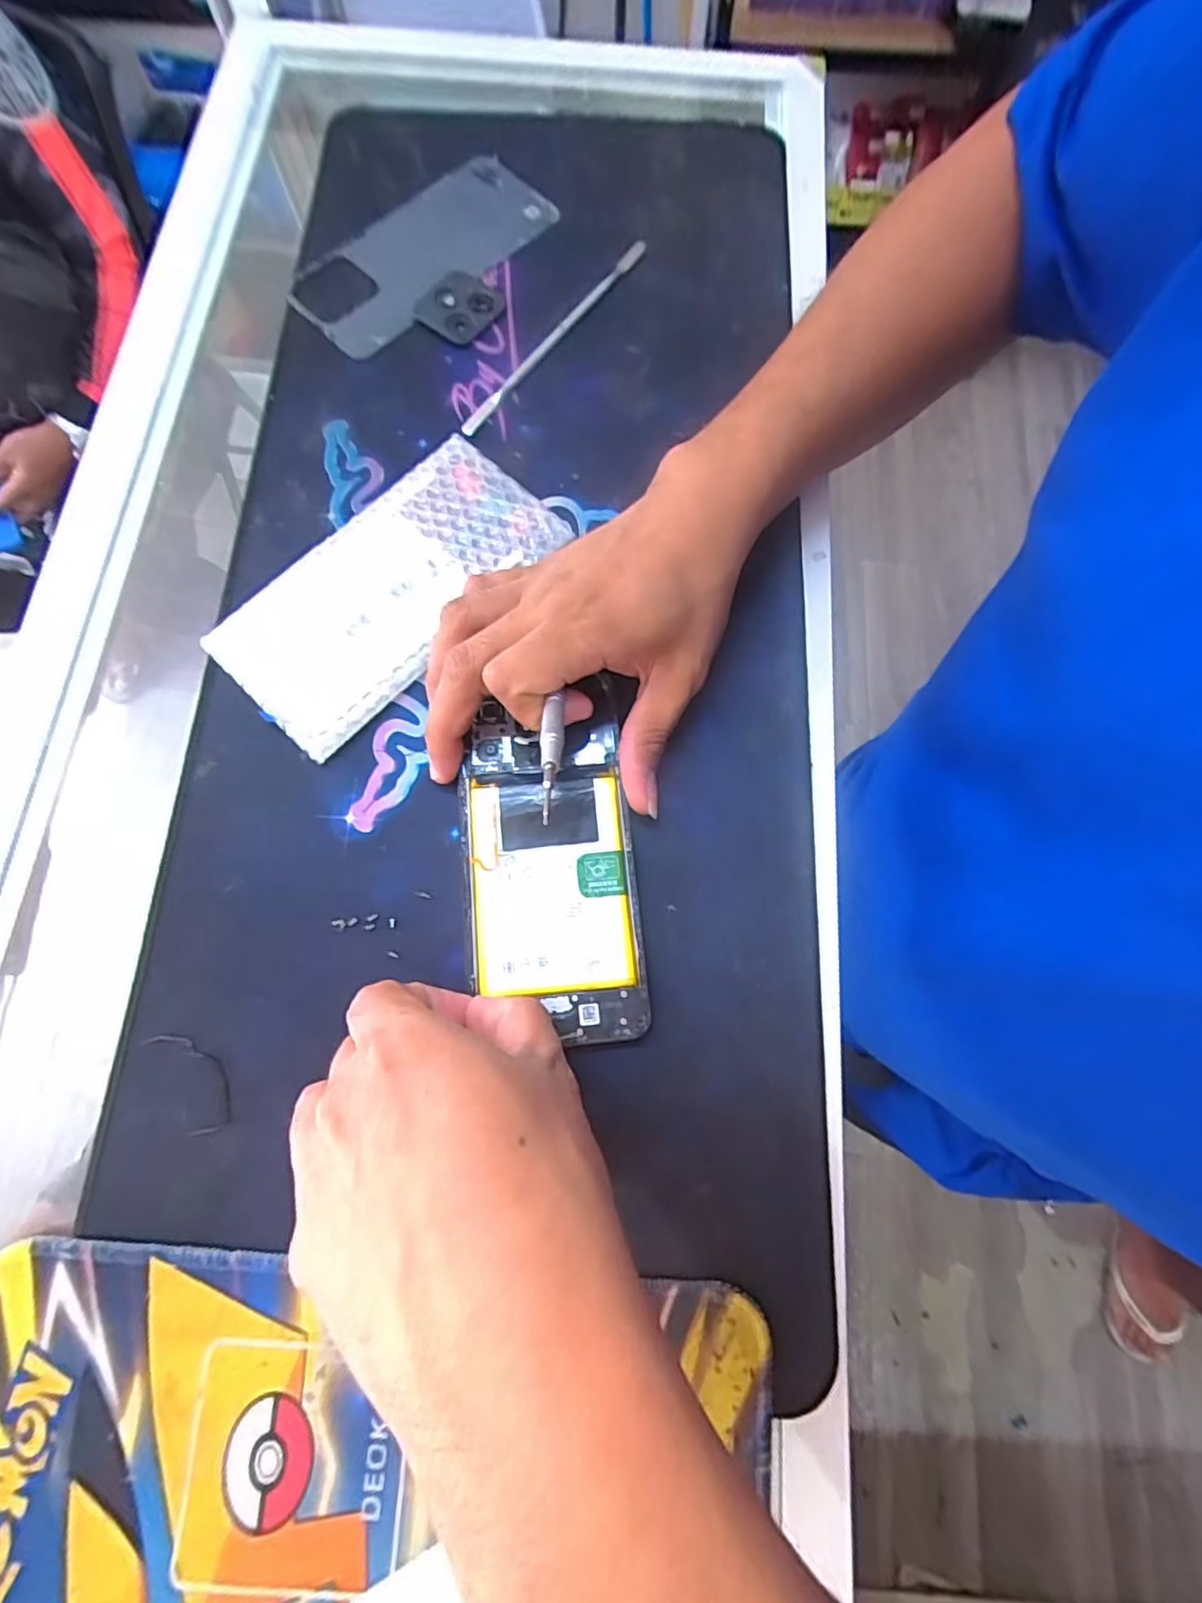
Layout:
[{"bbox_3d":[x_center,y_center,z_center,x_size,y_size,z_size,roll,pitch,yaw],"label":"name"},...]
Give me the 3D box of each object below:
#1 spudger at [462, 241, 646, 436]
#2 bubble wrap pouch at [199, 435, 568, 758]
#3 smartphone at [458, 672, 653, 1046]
[{"bbox_3d":[-0.024,-0.272,0.352,0.011,0.009,0.172,33,78,9],"label":"spudger"},{"bbox_3d":[-0.106,-0.109,0.305,0.086,0.011,0.168,39,78,8],"label":"bubble wrap pouch"},{"bbox_3d":[-0.023,0.026,0.273,0.073,0.005,0.151,-6,75,-1],"label":"smartphone"}]

